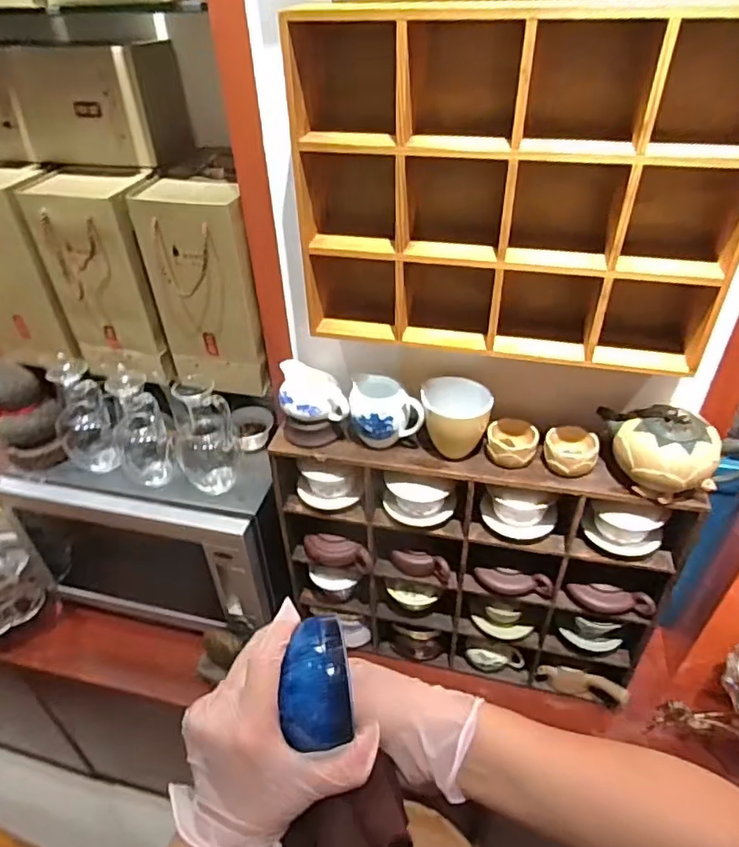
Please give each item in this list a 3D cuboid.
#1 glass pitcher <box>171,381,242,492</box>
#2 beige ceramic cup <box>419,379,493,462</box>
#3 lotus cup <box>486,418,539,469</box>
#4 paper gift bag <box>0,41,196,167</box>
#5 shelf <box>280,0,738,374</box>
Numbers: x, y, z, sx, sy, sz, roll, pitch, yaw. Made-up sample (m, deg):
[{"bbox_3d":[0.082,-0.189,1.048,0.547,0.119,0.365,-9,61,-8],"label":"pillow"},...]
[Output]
[{"bbox_3d":[-0.233,0.020,0.815,0.083,0.174,0.079,-16,41,-16],"label":"glass pitcher"},{"bbox_3d":[0.101,-0.008,0.687,0.075,0.076,0.073,-1,39,1],"label":"beige ceramic cup"},{"bbox_3d":[0.169,0.022,0.685,0.057,0.034,0.049,8,40,13],"label":"lotus cup"},{"bbox_3d":[-0.384,-0.417,0.749,0.255,0.127,0.109,6,40,11],"label":"paper gift bag"},{"bbox_3d":[0.131,-0.215,0.539,0.392,0.294,0.094,7,40,12],"label":"shelf"}]

